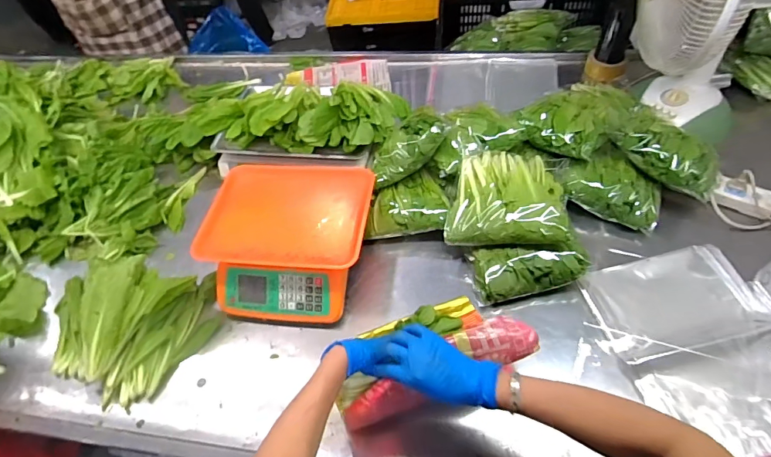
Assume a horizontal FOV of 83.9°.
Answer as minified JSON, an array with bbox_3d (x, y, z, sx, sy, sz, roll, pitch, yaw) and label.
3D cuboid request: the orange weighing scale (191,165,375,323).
[{"bbox_3d":[-0.174,0.017,0.809,0.285,0.117,0.288,3,53,8],"label":"orange weighing scale"}]

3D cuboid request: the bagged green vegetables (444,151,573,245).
[{"bbox_3d":[0.215,-0.057,0.770,0.196,0.060,0.189,6,53,10],"label":"bagged green vegetables"}]

